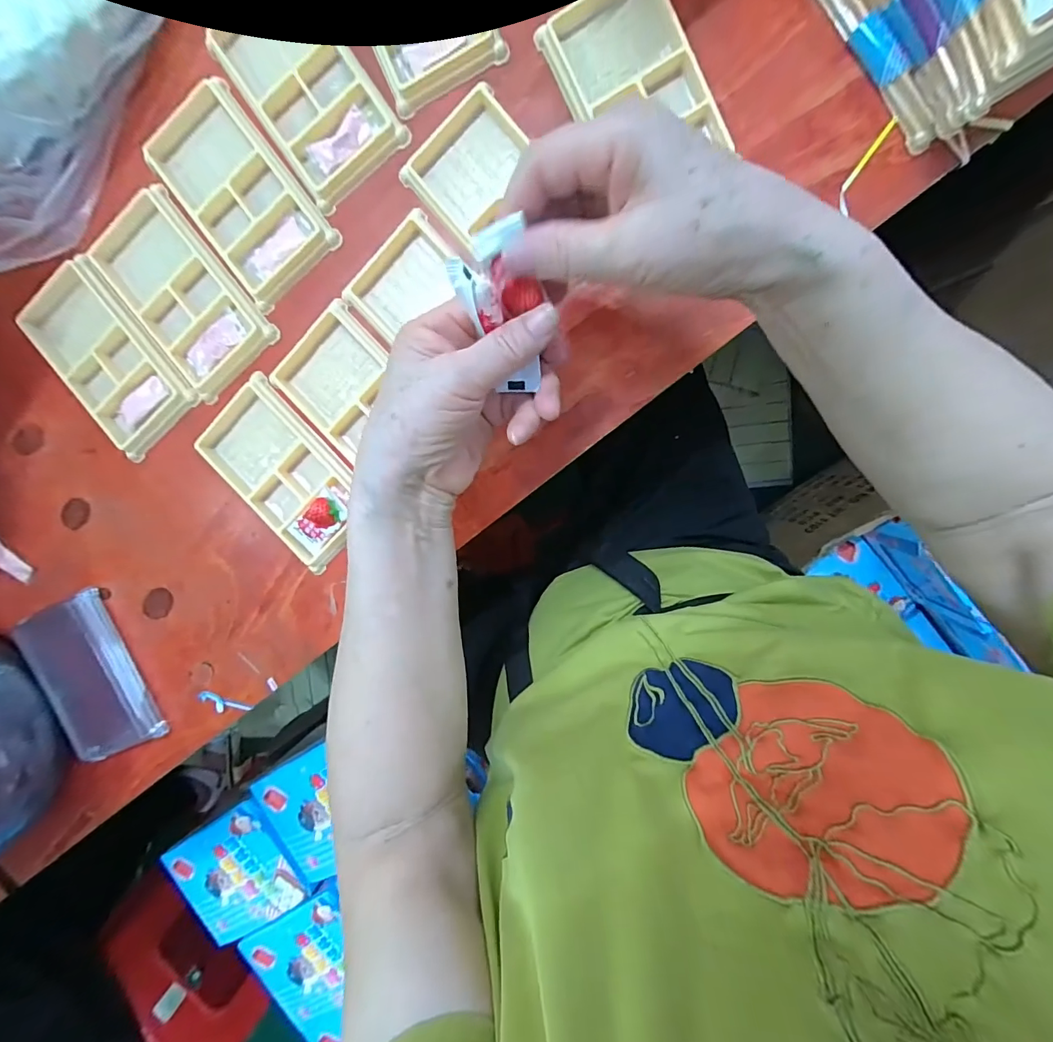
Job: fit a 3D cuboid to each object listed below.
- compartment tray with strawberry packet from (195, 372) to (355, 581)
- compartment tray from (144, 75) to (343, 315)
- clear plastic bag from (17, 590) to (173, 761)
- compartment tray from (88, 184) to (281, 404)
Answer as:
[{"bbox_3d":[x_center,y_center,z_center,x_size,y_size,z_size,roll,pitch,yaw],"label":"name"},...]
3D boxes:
[{"bbox_3d":[-0.179,-0.035,0.338,0.076,0.011,0.133,-42,92,10],"label":"compartment tray with strawberry packet"},{"bbox_3d":[-0.204,-0.233,0.320,0.077,0.020,0.137,-38,93,9],"label":"compartment tray"},{"bbox_3d":[-0.367,0.135,0.379,0.074,0.021,0.133,-25,95,9],"label":"clear plastic bag"},{"bbox_3d":[-0.257,-0.169,0.326,0.079,0.009,0.145,-37,93,9],"label":"compartment tray"}]

